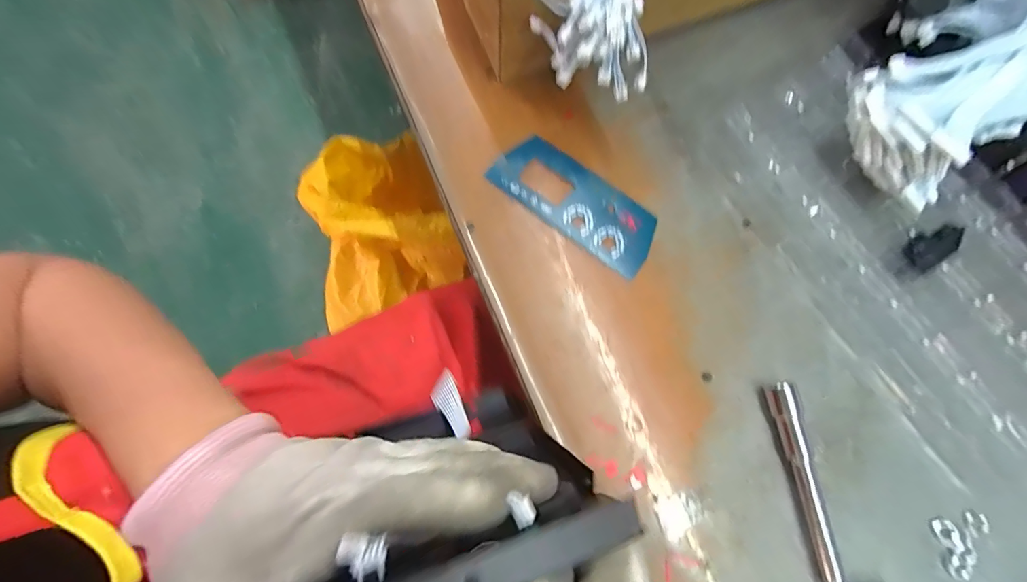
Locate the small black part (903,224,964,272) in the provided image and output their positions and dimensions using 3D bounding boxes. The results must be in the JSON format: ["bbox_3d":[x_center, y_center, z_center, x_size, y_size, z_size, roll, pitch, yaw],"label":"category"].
[{"bbox_3d":[0.320,-0.034,0.331,0.041,0.016,0.026,-26,79,-5],"label":"small black part"}]

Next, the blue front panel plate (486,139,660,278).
[{"bbox_3d":[0.049,-0.073,0.354,0.142,0.010,0.058,35,80,8],"label":"blue front panel plate"}]

